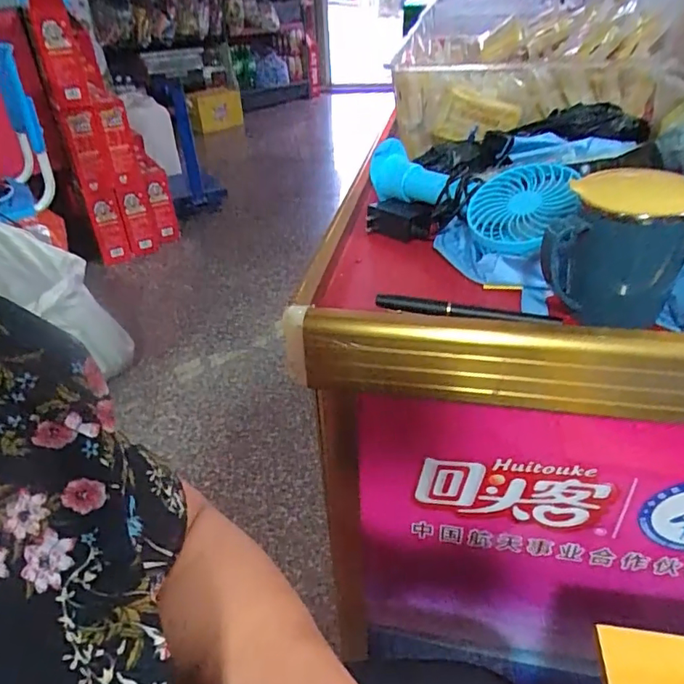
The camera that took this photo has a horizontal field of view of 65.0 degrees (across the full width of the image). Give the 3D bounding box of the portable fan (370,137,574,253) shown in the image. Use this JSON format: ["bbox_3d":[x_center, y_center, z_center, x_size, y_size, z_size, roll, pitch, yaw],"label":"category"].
[{"bbox_3d":[0.125,-0.156,0.537,0.087,0.056,0.234,-26,41,-28],"label":"portable fan"}]

